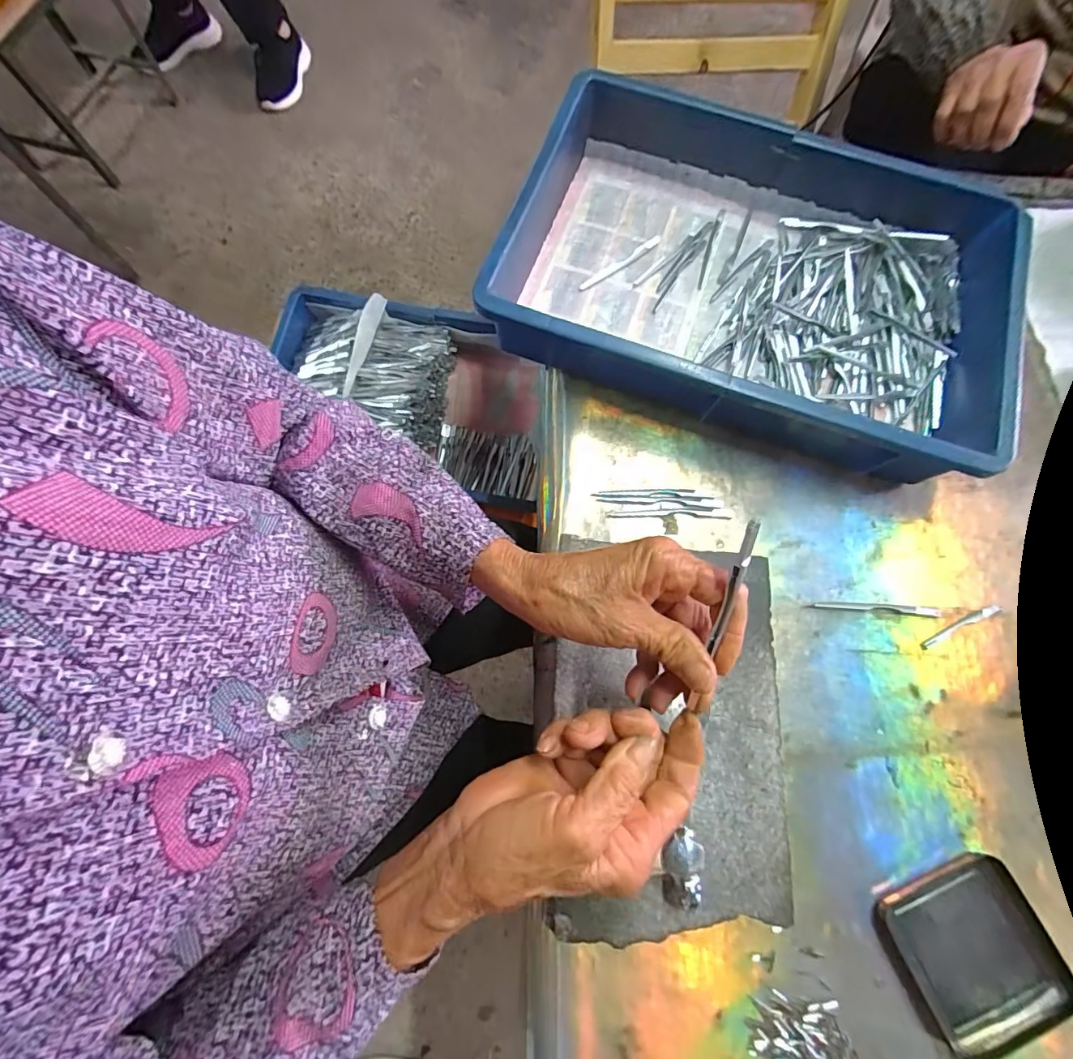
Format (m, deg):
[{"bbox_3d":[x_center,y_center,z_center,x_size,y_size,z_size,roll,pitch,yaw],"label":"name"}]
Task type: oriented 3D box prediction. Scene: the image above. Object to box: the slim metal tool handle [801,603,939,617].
[{"bbox_3d":[0.278,0.065,0.395,0.108,0.004,0.008,4,74,-1],"label":"slim metal tool handle"}]

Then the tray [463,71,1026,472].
[{"bbox_3d":[0.194,-0.227,0.438,0.427,0.089,0.293,19,75,4],"label":"tray"}]

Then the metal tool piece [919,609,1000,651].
[{"bbox_3d":[0.350,0.079,0.396,0.082,0.004,0.009,-22,75,-6],"label":"metal tool piece"}]

